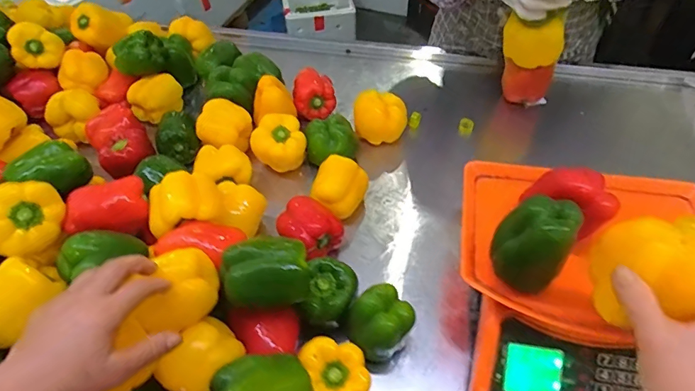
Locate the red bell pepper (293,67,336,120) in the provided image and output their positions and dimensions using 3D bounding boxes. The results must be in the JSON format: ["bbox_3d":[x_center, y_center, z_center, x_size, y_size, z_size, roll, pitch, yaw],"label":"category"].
[{"bbox_3d":[-0.062,-0.197,0.852,0.075,0.074,0.079,-8,50,-4],"label":"red bell pepper"}]

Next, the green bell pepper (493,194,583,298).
[{"bbox_3d":[0.185,0.048,0.464,0.067,0.086,0.055,20,53,18],"label":"green bell pepper"}]

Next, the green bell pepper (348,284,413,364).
[{"bbox_3d":[0.038,0.154,0.544,0.066,0.072,0.075,29,57,24],"label":"green bell pepper"}]

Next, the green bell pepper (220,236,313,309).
[{"bbox_3d":[-0.090,0.088,0.517,0.099,0.064,0.063,-6,50,-3],"label":"green bell pepper"}]

